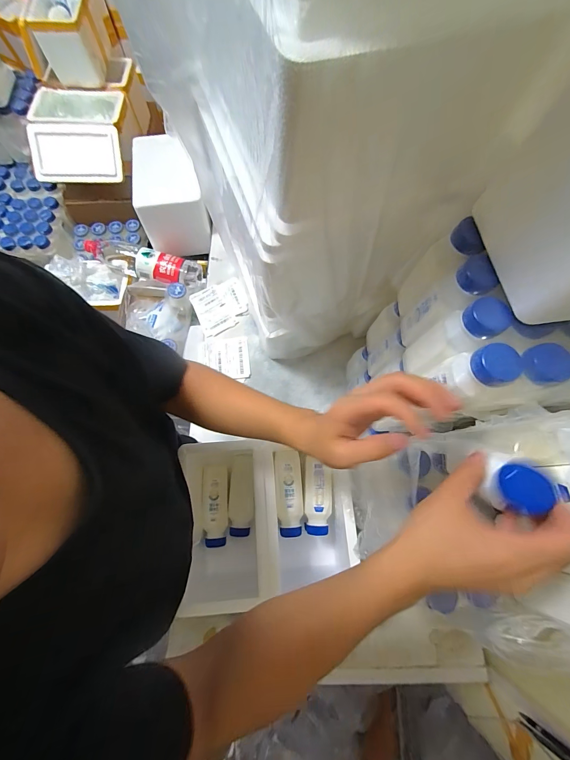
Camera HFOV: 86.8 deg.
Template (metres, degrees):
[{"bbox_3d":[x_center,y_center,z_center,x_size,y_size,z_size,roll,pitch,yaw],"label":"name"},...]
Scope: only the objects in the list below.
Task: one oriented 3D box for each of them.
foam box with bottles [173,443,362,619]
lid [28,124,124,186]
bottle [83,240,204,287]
[{"bbox_3d":[-0.035,0.268,0.566,0.284,0.174,0.237,-1,71,-1],"label":"foam box with bottles"},{"bbox_3d":[-0.625,-0.677,0.902,0.245,0.022,0.154,-3,109,-4],"label":"lid"},{"bbox_3d":[-0.415,-0.329,0.868,0.317,0.087,0.089,9,71,2],"label":"bottle"}]

